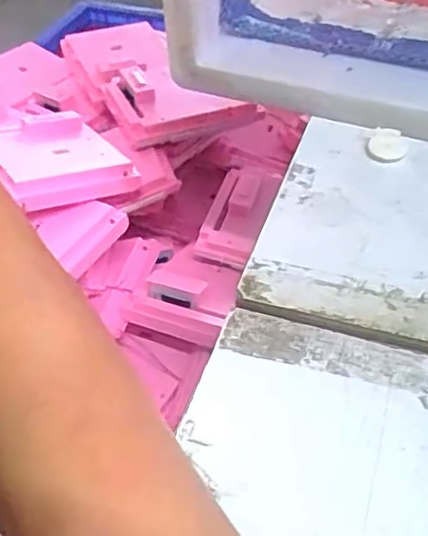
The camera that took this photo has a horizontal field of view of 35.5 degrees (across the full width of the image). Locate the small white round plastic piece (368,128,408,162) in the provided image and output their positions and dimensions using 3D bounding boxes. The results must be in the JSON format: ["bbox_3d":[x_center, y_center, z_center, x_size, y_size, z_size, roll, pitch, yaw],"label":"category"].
[{"bbox_3d":[0.105,-0.074,0.406,0.022,0.004,0.023,-2,63,4],"label":"small white round plastic piece"}]

